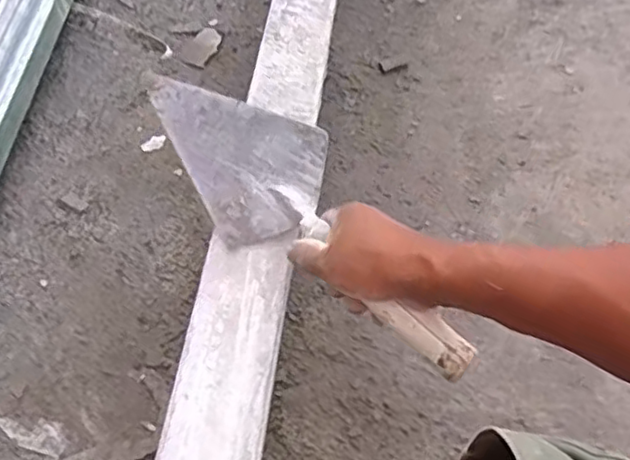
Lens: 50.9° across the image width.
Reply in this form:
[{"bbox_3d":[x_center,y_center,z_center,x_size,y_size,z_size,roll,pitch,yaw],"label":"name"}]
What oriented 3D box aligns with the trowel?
[{"bbox_3d":[-0.005,-0.011,0.571,0.106,0.073,0.353,-39,68,-22],"label":"trowel"}]

